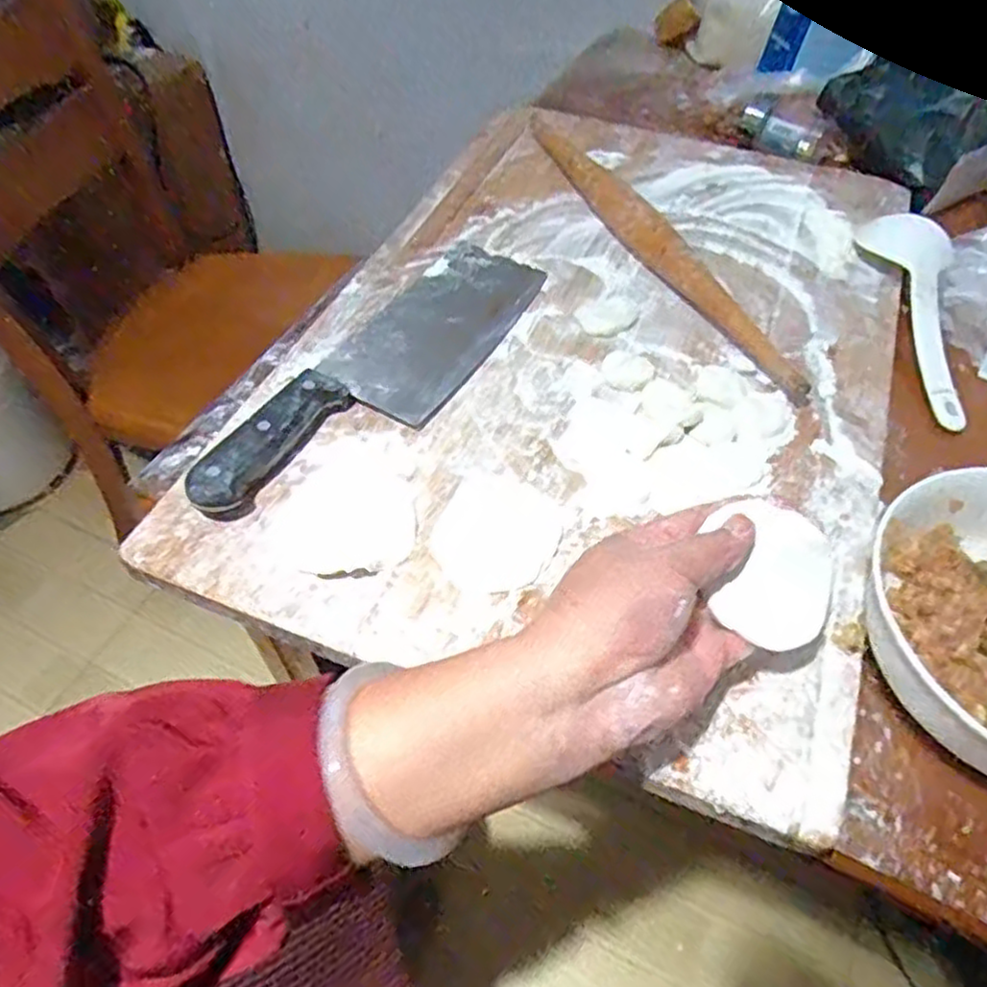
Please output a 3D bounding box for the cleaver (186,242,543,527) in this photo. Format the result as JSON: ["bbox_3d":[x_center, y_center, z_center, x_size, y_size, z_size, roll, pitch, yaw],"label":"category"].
[{"bbox_3d":[-0.067,-0.088,0.480,0.089,0.027,0.305,22,56,18],"label":"cleaver"}]

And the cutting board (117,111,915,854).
[{"bbox_3d":[0.079,-0.120,0.518,0.400,0.029,0.596,17,54,15],"label":"cutting board"}]

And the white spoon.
[{"bbox_3d":[0.318,-0.139,0.543,0.065,0.036,0.209,9,54,5],"label":"white spoon"}]

